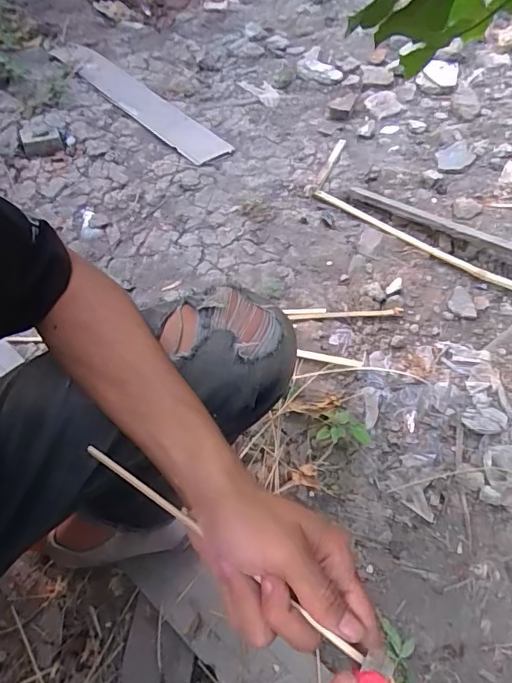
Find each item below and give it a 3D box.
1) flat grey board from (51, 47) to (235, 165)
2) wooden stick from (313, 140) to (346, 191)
[{"bbox_3d":[-0.363,-0.720,1.441,0.116,0.015,0.799,-36,62,-22],"label":"flat grey board"},{"bbox_3d":[0.188,-0.454,1.256,0.022,0.012,0.200,21,59,11],"label":"wooden stick"}]

